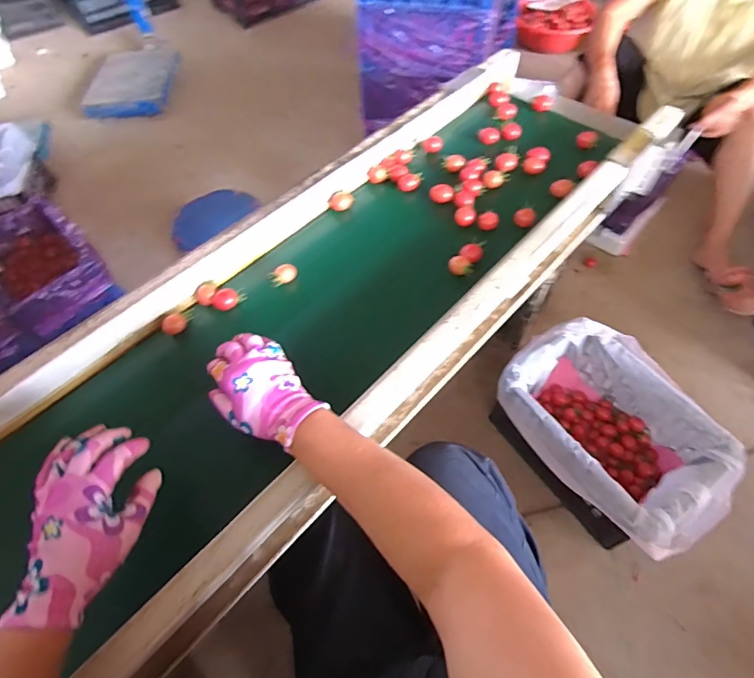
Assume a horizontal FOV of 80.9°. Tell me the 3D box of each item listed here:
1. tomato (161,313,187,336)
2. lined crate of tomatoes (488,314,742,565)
[{"bbox_3d":[-0.283,-0.023,0.613,0.031,0.024,0.032,-34,63,-21],"label":"tomato"},{"bbox_3d":[0.477,0.199,0.927,0.295,0.211,0.439,-29,61,-18],"label":"lined crate of tomatoes"}]

